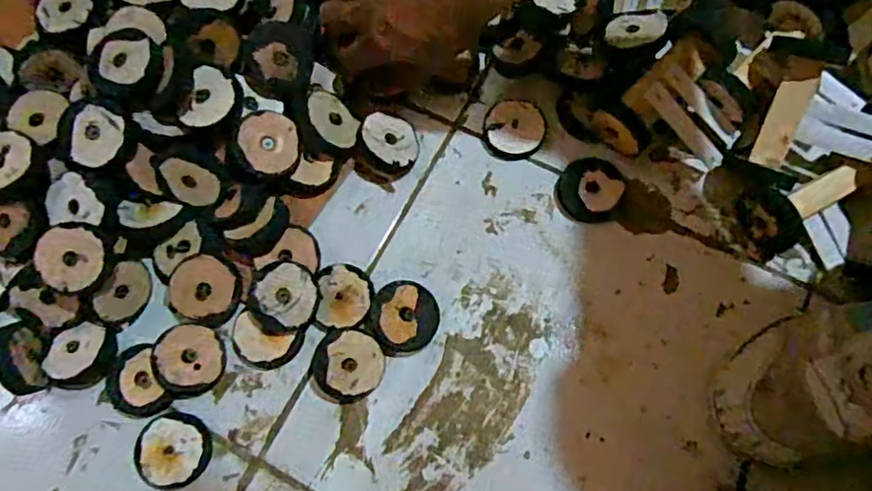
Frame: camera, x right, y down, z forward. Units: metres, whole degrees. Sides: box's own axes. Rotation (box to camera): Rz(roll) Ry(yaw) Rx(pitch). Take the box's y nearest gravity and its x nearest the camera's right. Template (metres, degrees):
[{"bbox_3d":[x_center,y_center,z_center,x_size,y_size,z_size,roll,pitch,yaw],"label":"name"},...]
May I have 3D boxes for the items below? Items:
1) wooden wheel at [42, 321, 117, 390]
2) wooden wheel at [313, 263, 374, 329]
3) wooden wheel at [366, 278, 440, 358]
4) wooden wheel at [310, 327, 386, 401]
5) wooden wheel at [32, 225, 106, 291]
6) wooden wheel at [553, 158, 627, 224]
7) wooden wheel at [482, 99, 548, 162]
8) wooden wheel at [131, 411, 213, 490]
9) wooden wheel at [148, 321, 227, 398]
[{"bbox_3d":[-0.257,0.079,0.457,0.046,0.011,0.045,-9,73,-2],"label":"wooden wheel"},{"bbox_3d":[-0.068,0.038,0.475,0.041,0.009,0.050,2,73,2],"label":"wooden wheel"},{"bbox_3d":[-0.025,0.054,0.466,0.051,0.021,0.055,0,73,1],"label":"wooden wheel"},{"bbox_3d":[-0.064,0.086,0.454,0.051,0.022,0.048,0,73,1],"label":"wooden wheel"},{"bbox_3d":[-0.250,0.009,0.433,0.046,0.013,0.044,18,85,0],"label":"wooden wheel"},{"bbox_3d":[0.123,-0.044,0.499,0.052,0.009,0.052,0,73,1],"label":"wooden wheel"},{"bbox_3d":[0.064,-0.095,0.517,0.050,0.011,0.050,0,73,1],"label":"wooden wheel"},{"bbox_3d":[-0.187,0.145,0.447,0.052,0.011,0.050,0,73,1],"label":"wooden wheel"},{"bbox_3d":[-0.180,0.083,0.459,0.050,0.017,0.049,11,60,-19],"label":"wooden wheel"}]

